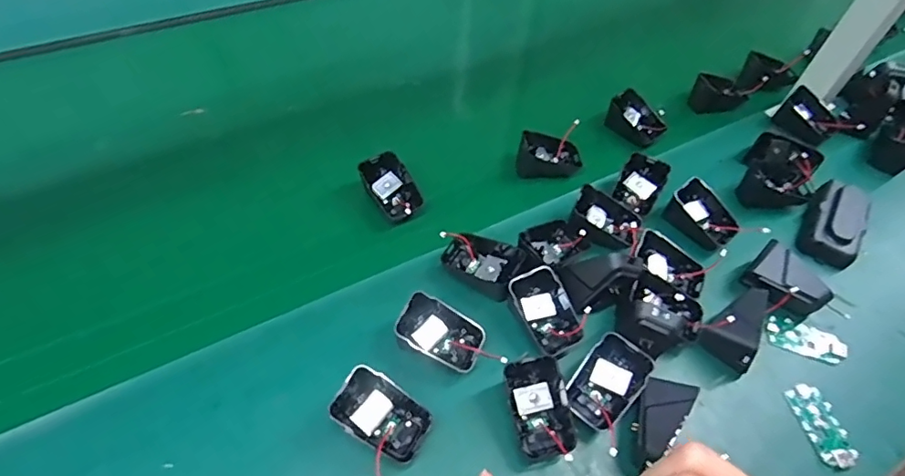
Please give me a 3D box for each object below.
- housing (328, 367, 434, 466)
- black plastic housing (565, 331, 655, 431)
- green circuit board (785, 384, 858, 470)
[{"bbox_3d":[-0.051,0.129,0.376,0.070,0.024,0.043,35,65,0],"label":"housing"},{"bbox_3d":[0.120,0.111,0.400,0.045,0.035,0.067,39,58,22],"label":"black plastic housing"},{"bbox_3d":[0.296,0.148,0.410,0.031,0.005,0.063,-6,54,-9],"label":"green circuit board"}]

